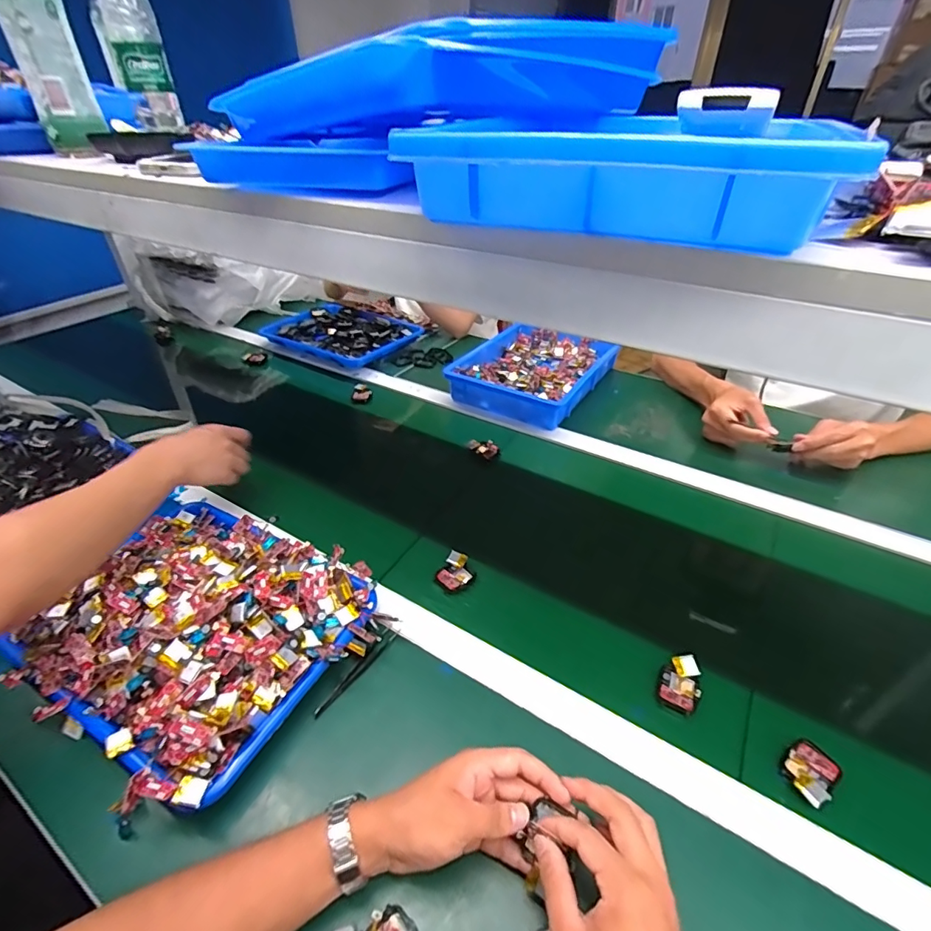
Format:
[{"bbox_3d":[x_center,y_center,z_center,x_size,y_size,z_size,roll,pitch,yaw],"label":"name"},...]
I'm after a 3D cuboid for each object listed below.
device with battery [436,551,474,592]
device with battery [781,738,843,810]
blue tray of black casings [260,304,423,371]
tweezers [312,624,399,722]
[{"bbox_3d":[-0.010,0.133,0.601,0.042,0.012,0.051,17,41,20],"label":"device with battery"},{"bbox_3d":[0.303,0.267,0.423,0.057,0.011,0.036,-27,45,-30],"label":"device with battery"},{"bbox_3d":[-0.292,-0.313,1.158,0.331,0.044,0.231,22,43,26],"label":"blue tray of black casings"},{"bbox_3d":[-0.110,0.211,0.501,0.012,0.012,0.113,23,43,27],"label":"tweezers"}]

